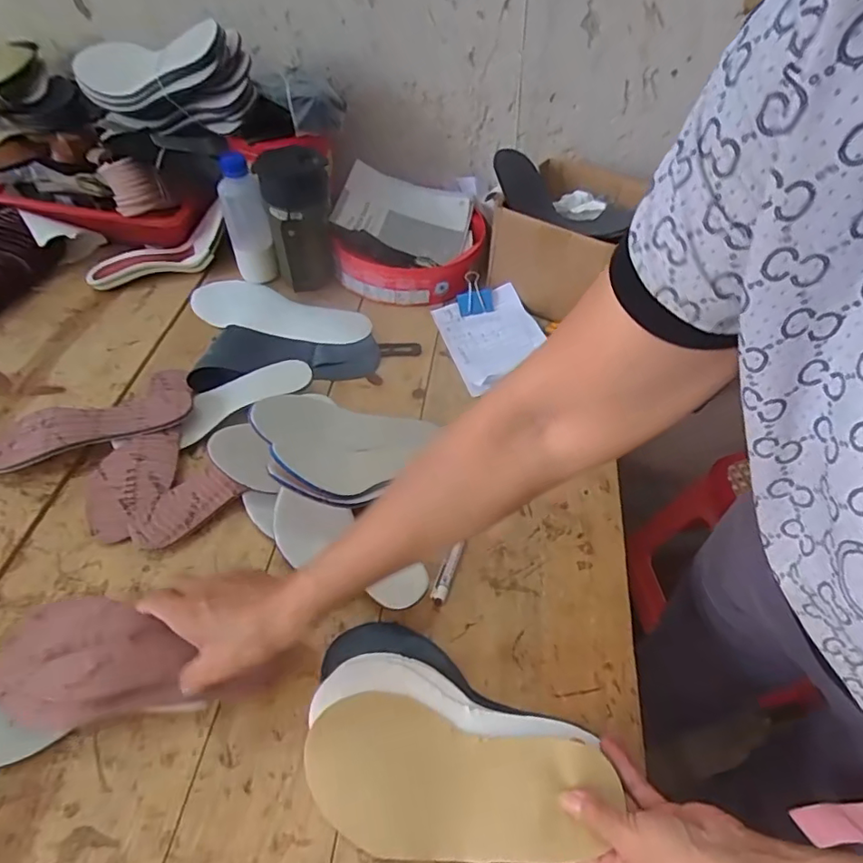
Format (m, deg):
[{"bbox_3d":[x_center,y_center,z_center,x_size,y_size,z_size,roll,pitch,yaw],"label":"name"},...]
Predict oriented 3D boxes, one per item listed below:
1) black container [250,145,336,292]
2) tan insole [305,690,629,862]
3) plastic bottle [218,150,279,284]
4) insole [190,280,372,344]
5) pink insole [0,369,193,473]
[{"bbox_3d":[-0.178,-0.289,0.737,0.089,0.169,0.091,-8,52,-10],"label":"black container"},{"bbox_3d":[0.018,0.266,0.412,0.229,0.015,0.101,6,52,7],"label":"tan insole"},{"bbox_3d":[-0.255,-0.287,0.751,0.059,0.168,0.057,-12,53,-13],"label":"plastic bottle"},{"bbox_3d":[-0.215,-0.173,0.773,0.254,0.025,0.105,10,51,4],"label":"insole"},{"bbox_3d":[-0.383,-0.013,0.604,0.216,0.042,0.094,-19,55,-16],"label":"pink insole"}]

